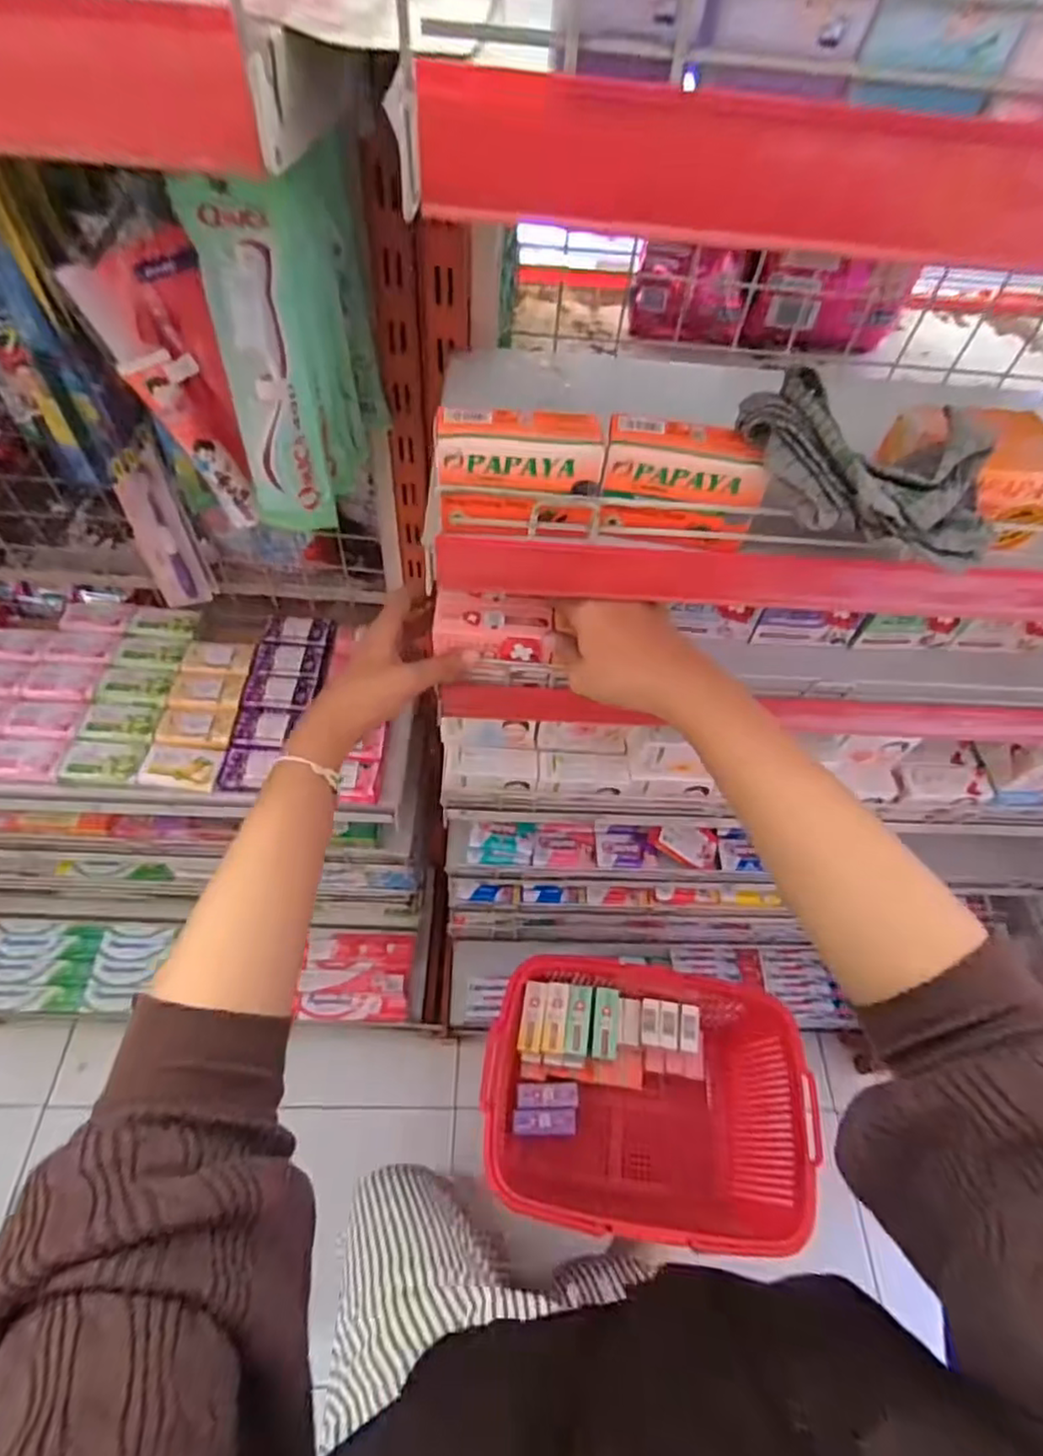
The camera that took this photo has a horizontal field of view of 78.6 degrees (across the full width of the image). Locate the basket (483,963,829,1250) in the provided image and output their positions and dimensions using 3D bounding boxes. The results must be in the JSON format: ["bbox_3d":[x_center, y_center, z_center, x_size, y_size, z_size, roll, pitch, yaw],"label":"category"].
[{"bbox_3d":[0.151,0.516,0.902,0.397,0.253,0.291,8,56,0],"label":"basket"}]

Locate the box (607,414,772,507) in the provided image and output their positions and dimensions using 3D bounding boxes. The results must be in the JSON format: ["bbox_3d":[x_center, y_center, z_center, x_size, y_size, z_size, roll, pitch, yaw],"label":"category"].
[{"bbox_3d":[0.093,-0.152,0.366,0.089,0.033,0.032,10,56,1],"label":"box"}]

